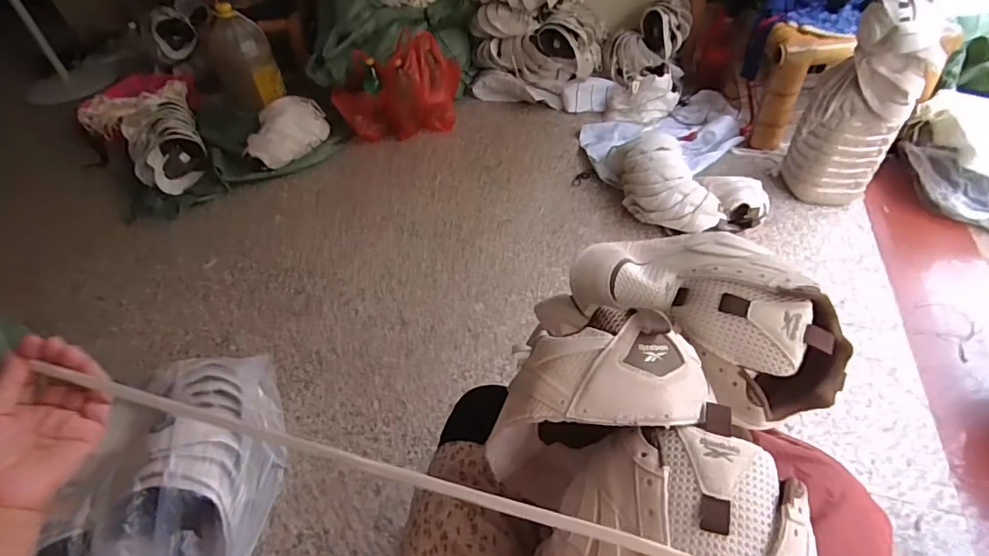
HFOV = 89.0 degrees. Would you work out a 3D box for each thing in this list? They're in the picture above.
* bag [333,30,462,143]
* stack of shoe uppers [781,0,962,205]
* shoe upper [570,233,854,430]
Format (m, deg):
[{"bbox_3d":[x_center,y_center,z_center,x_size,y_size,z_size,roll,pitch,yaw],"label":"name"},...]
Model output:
[{"bbox_3d":[-0.317,-0.632,1.703,0.430,0.263,0.157,-15,47,-12],"label":"bag"},{"bbox_3d":[0.857,-0.390,1.203,0.209,0.460,0.128,24,52,27],"label":"stack of shoe uppers"},{"bbox_3d":[0.174,0.028,0.406,0.201,0.081,0.123,30,55,31],"label":"shoe upper"}]

